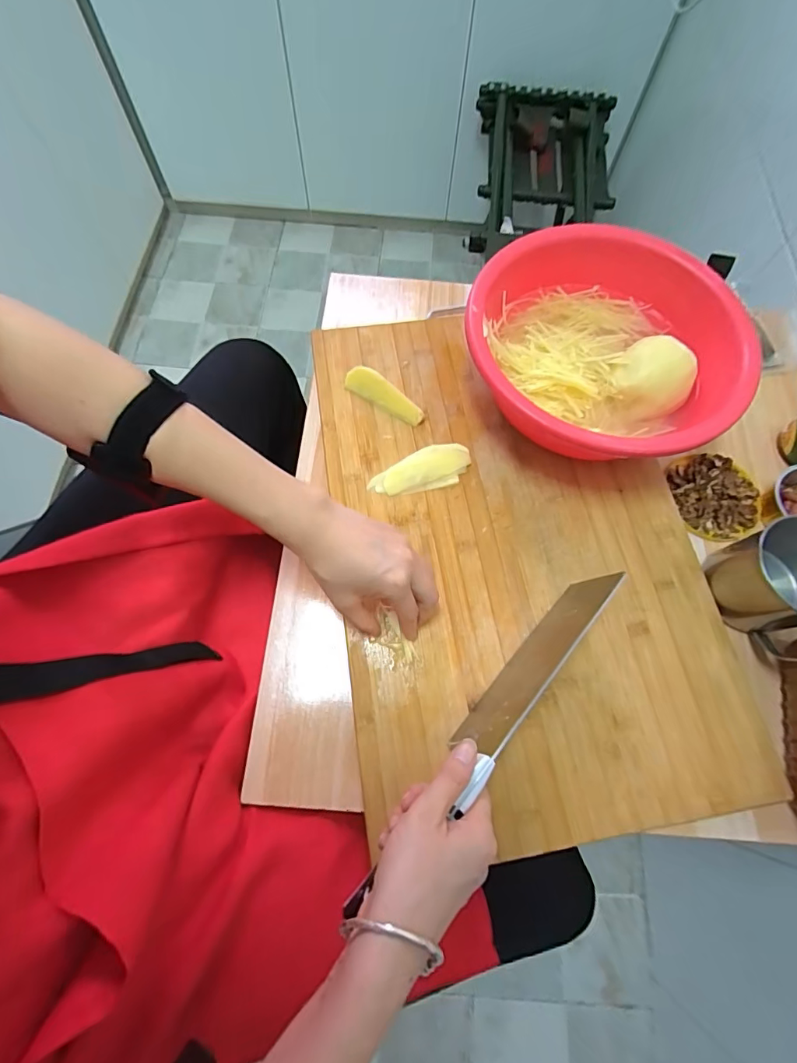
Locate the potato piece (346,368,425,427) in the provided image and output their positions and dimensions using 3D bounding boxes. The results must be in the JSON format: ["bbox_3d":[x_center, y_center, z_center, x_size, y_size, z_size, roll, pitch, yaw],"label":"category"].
[{"bbox_3d":[-0.015,-0.143,0.479,0.091,0.024,0.020,32,72,10],"label":"potato piece"}]

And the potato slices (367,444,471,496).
[{"bbox_3d":[0.022,-0.062,0.458,0.103,0.008,0.043,-13,70,-6],"label":"potato slices"}]

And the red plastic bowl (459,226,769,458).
[{"bbox_3d":[0.198,-0.180,0.468,0.251,0.090,0.263,0,69,-1],"label":"red plastic bowl"}]

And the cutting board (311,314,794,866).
[{"bbox_3d":[0.112,-0.003,0.446,0.344,0.021,0.521,-8,70,-4],"label":"cutting board"}]

